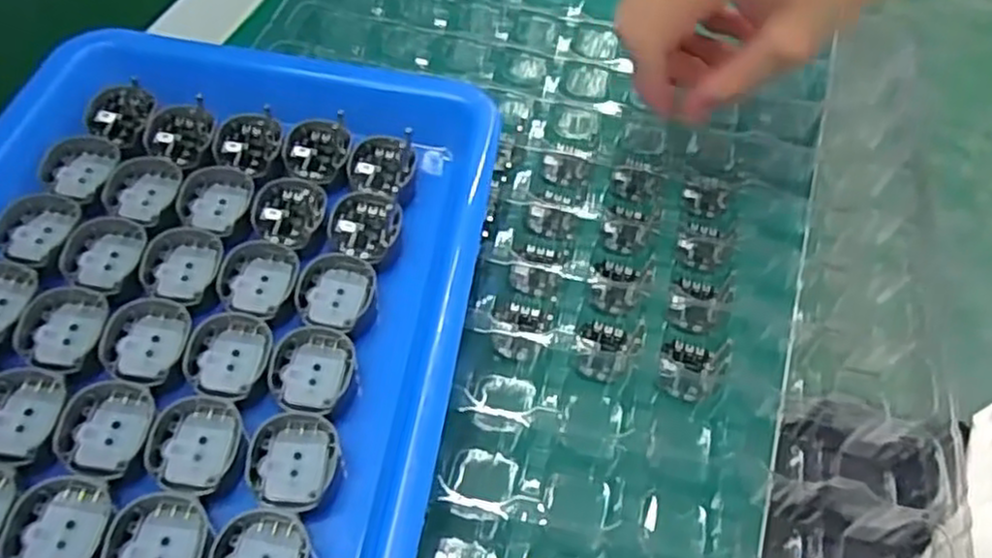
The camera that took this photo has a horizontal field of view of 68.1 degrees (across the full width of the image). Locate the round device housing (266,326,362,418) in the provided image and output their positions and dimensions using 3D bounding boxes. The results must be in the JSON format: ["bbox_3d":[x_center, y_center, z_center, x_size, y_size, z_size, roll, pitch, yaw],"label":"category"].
[{"bbox_3d":[-0.058,0.030,0.234,0.025,0.011,0.029,8,55,4],"label":"round device housing"}]

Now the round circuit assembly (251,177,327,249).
[{"bbox_3d":[-0.074,-0.025,0.263,0.024,0.004,0.028,12,55,7],"label":"round circuit assembly"}]

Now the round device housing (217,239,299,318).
[{"bbox_3d":[-0.080,-0.001,0.248,0.024,0.008,0.028,16,56,9],"label":"round device housing"}]

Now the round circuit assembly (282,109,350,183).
[{"bbox_3d":[-0.069,-0.049,0.281,0.024,0.007,0.032,-8,55,-7],"label":"round circuit assembly"}]

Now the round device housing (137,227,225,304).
[{"bbox_3d":[-0.107,-0.005,0.248,0.023,0.009,0.028,3,55,1],"label":"round device housing"}]

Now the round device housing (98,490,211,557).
[{"bbox_3d":[-0.090,0.070,0.194,0.024,0.005,0.028,1,55,0],"label":"round device housing"}]

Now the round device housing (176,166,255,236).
[{"bbox_3d":[-0.102,-0.028,0.265,0.024,0.007,0.029,-3,55,-4],"label":"round device housing"}]

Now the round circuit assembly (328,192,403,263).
[{"bbox_3d":[-0.047,-0.020,0.262,0.024,0.004,0.027,12,55,7],"label":"round circuit assembly"}]

